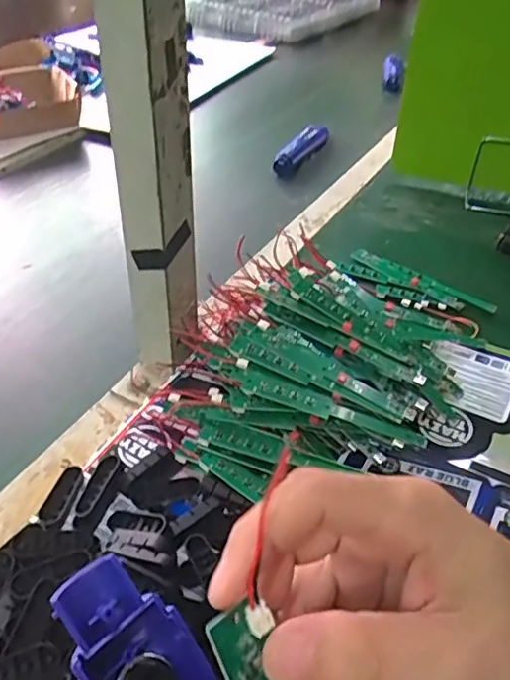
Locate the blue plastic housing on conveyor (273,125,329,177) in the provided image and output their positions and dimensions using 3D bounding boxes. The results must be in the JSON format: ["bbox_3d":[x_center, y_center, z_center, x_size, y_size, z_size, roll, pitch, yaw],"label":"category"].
[{"bbox_3d":[0.074,-0.298,0.911,0.035,0.032,0.148,20,44,19],"label":"blue plastic housing on conveyor"}]

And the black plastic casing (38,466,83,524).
[{"bbox_3d":[-0.134,0.108,0.414,0.017,0.005,0.047,18,40,3],"label":"black plastic casing"}]

